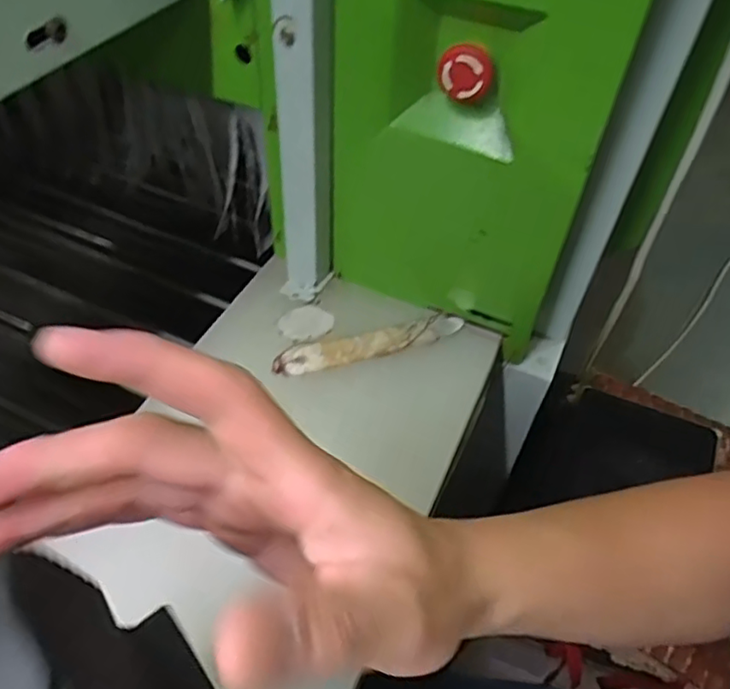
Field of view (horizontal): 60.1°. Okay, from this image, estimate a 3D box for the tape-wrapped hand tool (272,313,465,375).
[{"bbox_3d":[0.006,0.000,0.548,0.170,0.013,0.030,-14,51,-15],"label":"tape-wrapped hand tool"}]

